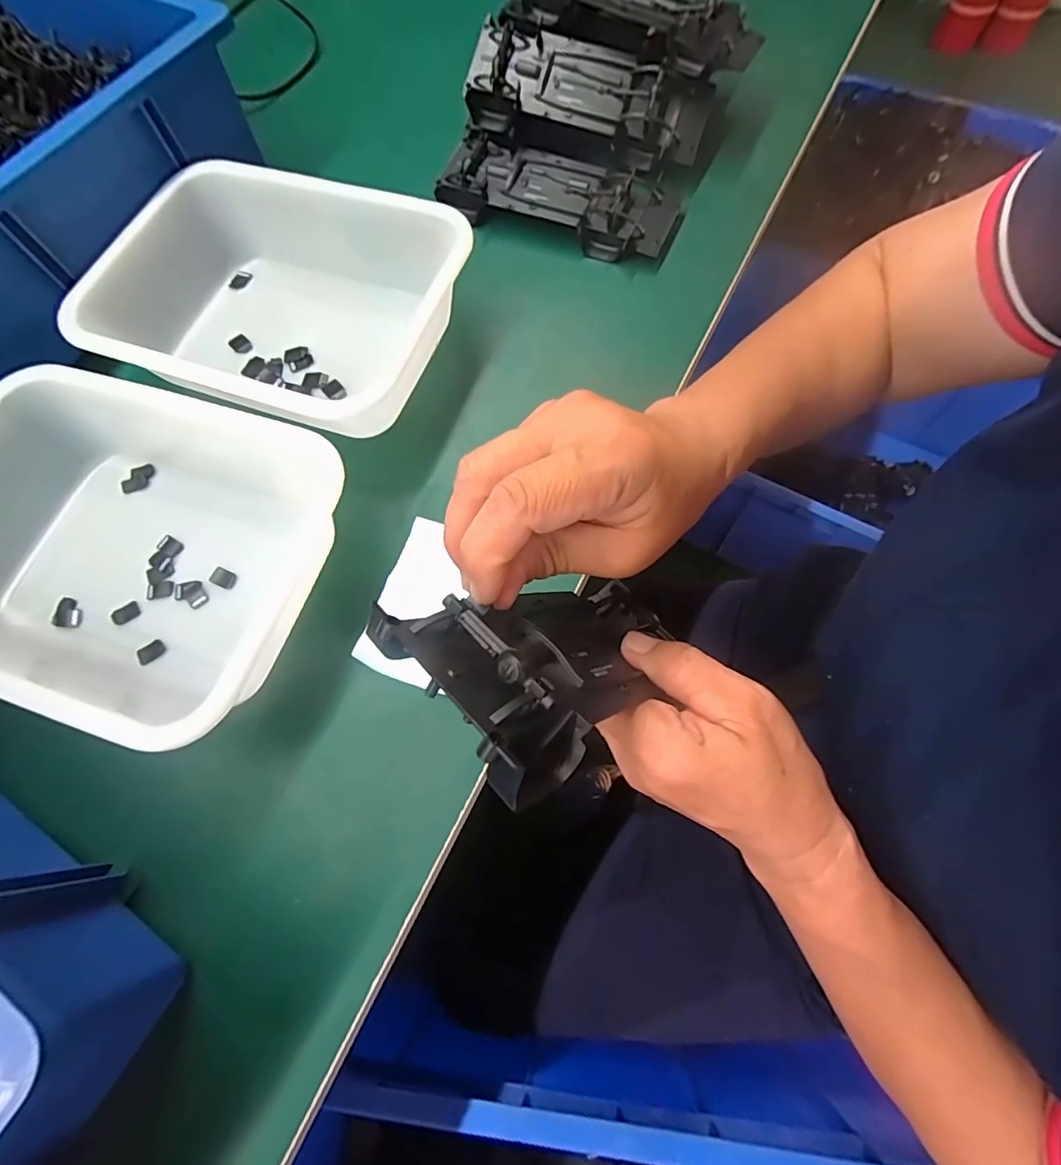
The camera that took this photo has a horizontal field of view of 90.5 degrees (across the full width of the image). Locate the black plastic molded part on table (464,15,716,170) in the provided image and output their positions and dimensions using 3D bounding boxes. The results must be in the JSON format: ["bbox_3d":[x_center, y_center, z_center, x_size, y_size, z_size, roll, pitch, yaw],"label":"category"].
[{"bbox_3d":[0.047,-0.396,0.428,0.194,0.045,0.076,13,71,8],"label":"black plastic molded part on table"}]

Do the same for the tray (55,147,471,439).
[{"bbox_3d":[-0.181,-0.199,0.378,0.247,0.061,0.188,22,72,10],"label":"tray"}]

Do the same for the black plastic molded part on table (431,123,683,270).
[{"bbox_3d":[0.025,-0.316,0.428,0.195,0.026,0.077,21,72,10],"label":"black plastic molded part on table"}]

